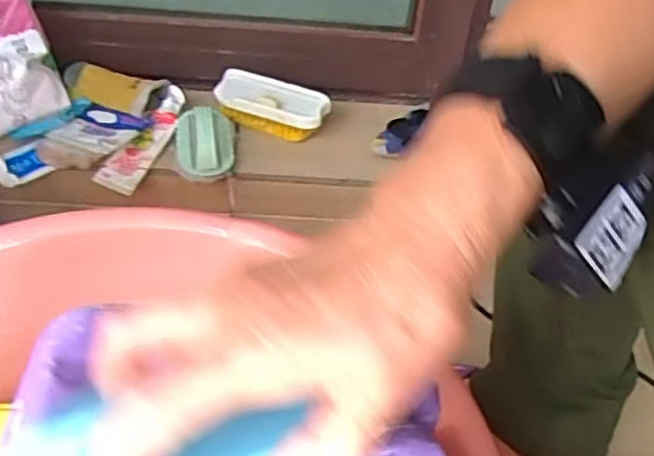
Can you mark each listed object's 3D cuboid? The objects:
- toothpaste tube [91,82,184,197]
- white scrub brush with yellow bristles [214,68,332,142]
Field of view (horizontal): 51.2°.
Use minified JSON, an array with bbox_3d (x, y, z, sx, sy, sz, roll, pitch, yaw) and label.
[{"bbox_3d":[-0.201,-0.104,0.760,0.040,0.026,0.142,21,62,15],"label":"toothpaste tube"},{"bbox_3d":[-0.064,-0.143,0.794,0.132,0.042,0.059,17,46,11],"label":"white scrub brush with yellow bristles"}]

